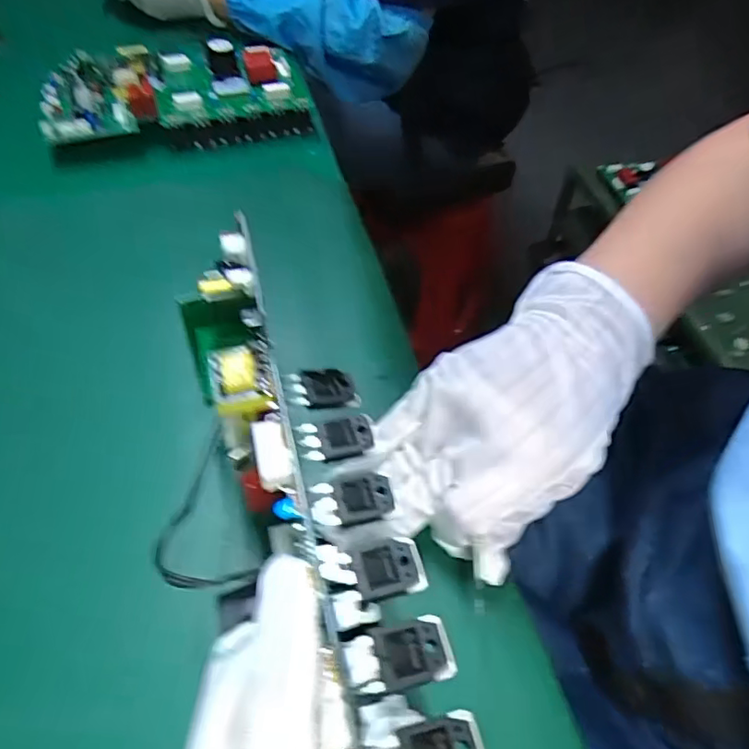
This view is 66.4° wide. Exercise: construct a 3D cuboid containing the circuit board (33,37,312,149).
[{"bbox_3d":[-0.181,-0.262,0.530,0.229,0.056,0.112,-13,53,-14],"label":"circuit board"}]

